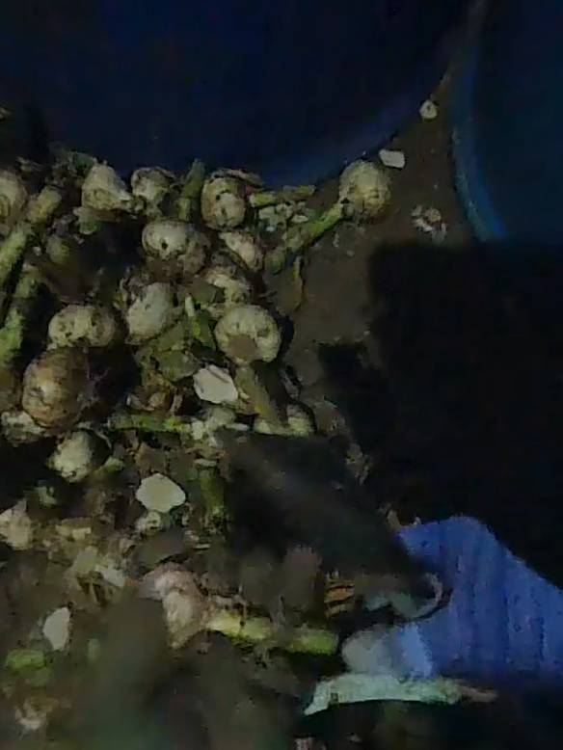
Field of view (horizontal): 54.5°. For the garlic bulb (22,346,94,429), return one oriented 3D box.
[{"bbox_3d":[-0.156,0.009,0.381,0.037,0.035,0.053,2,81,1],"label":"garlic bulb"}]

